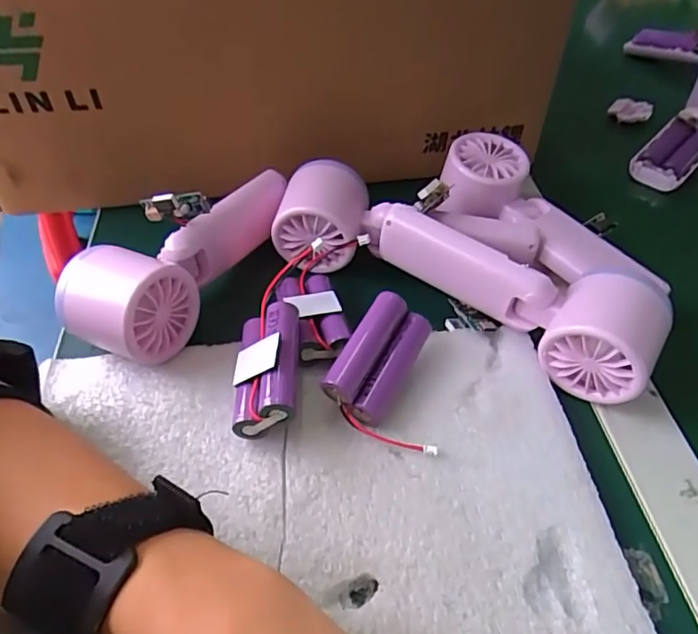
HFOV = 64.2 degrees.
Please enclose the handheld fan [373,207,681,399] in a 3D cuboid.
[{"bbox_3d":[0.089,-0.019,0.321,0.175,0.048,0.046,31,54,24],"label":"handheld fan"}]

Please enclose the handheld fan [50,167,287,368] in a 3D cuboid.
[{"bbox_3d":[-0.099,-0.046,0.340,0.061,0.052,0.162,20,50,16],"label":"handheld fan"}]

